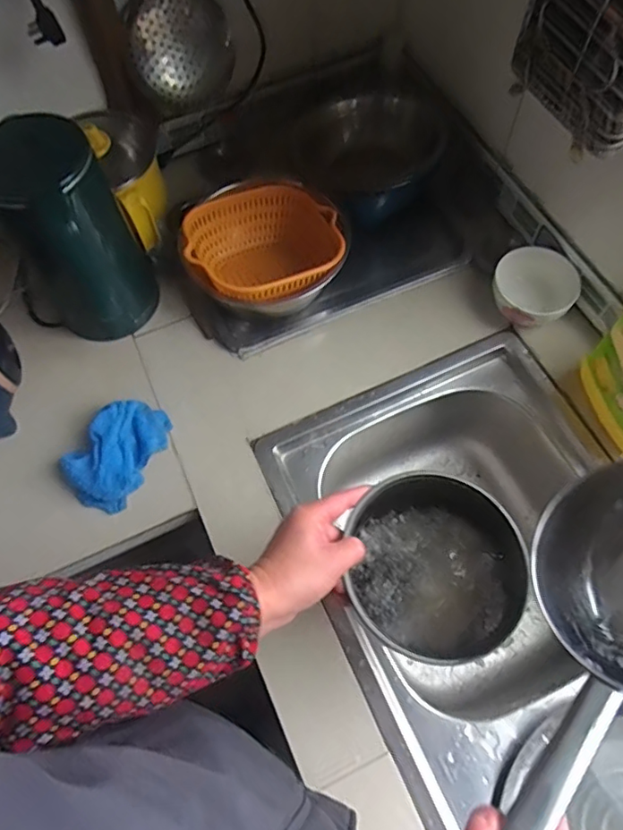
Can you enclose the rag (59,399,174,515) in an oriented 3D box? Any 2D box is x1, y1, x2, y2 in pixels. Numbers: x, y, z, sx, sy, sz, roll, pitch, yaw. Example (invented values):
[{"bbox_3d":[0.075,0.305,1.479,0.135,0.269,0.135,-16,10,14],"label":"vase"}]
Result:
[{"bbox_3d":[-0.235,0.042,0.668,0.084,0.033,0.137,29,69,14],"label":"rag"}]

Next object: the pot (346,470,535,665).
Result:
[{"bbox_3d":[0.113,0.138,0.515,0.157,0.078,0.165,-1,65,2],"label":"pot"}]

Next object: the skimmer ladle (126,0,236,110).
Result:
[{"bbox_3d":[-0.175,-0.540,0.613,0.124,0.369,0.069,-16,65,-6],"label":"skimmer ladle"}]

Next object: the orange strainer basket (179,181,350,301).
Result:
[{"bbox_3d":[-0.062,-0.222,0.756,0.197,0.097,0.185,-22,66,-8],"label":"orange strainer basket"}]

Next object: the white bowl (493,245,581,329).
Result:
[{"bbox_3d":[0.295,-0.164,0.740,0.101,0.063,0.106,-1,65,2],"label":"white bowl"}]

